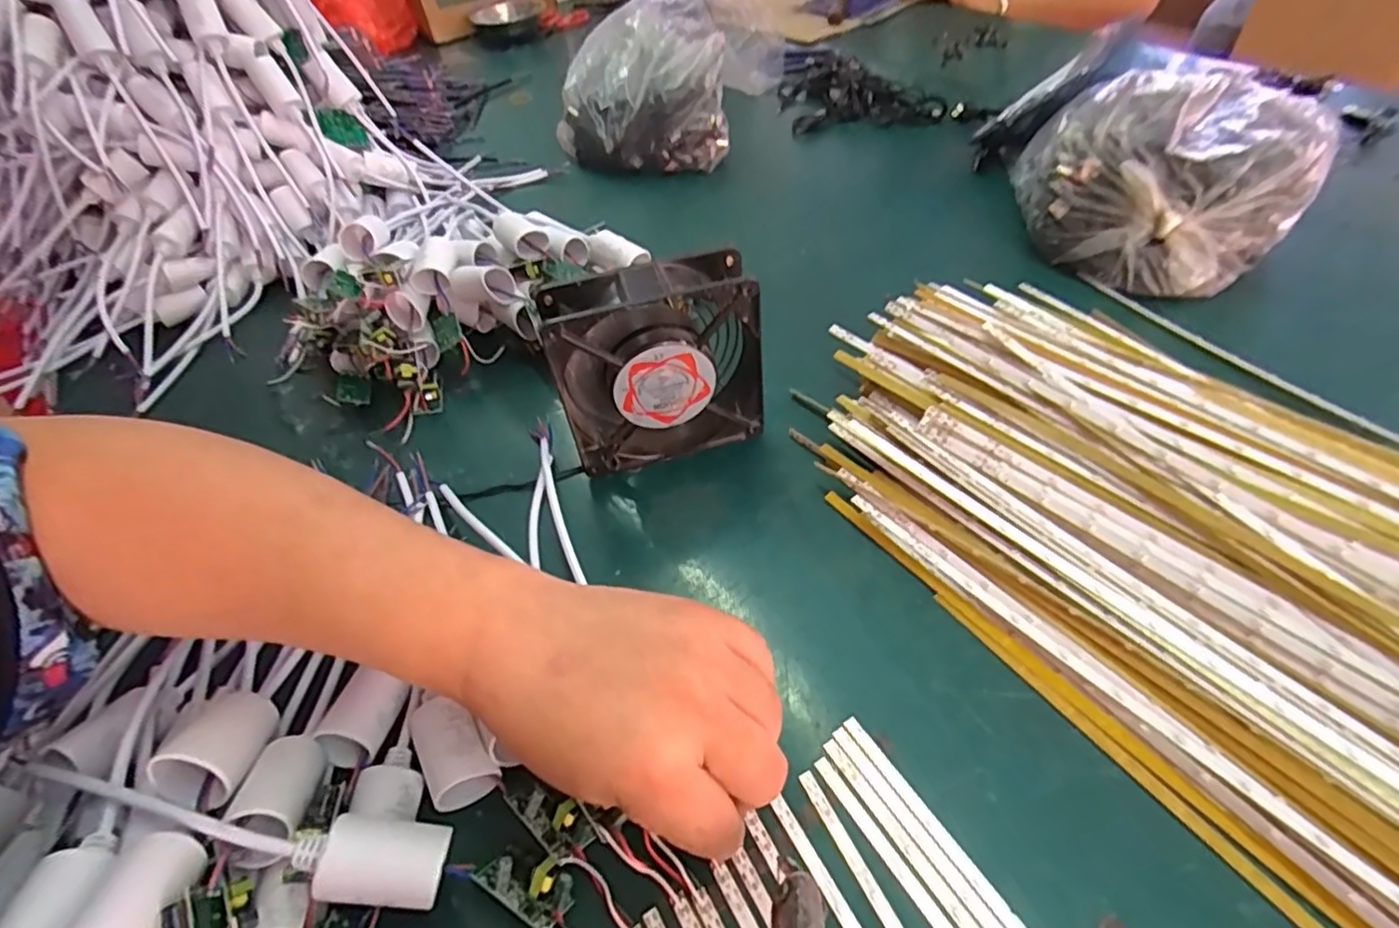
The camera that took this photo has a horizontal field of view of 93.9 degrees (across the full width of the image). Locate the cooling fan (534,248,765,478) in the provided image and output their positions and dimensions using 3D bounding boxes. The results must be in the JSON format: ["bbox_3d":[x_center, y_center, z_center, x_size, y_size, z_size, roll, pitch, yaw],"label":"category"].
[{"bbox_3d":[-0.026,-0.058,0.393,0.124,0.117,0.040,-13,48,-6],"label":"cooling fan"}]

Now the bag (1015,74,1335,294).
[{"bbox_3d":[0.347,-0.213,0.497,0.199,0.108,0.156,17,51,20],"label":"bag"}]

